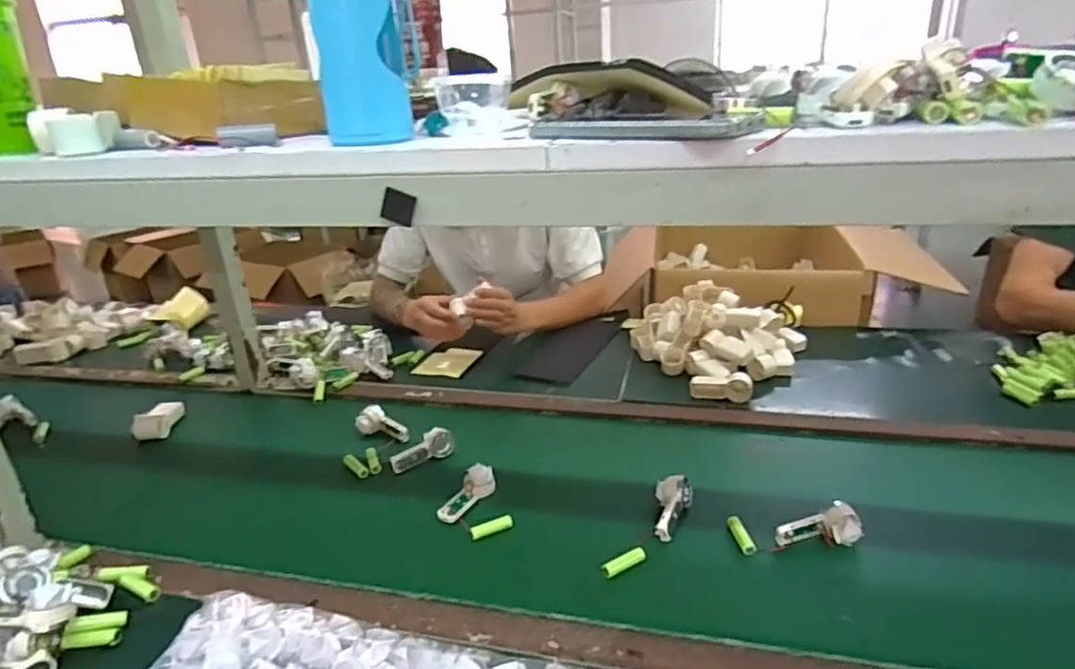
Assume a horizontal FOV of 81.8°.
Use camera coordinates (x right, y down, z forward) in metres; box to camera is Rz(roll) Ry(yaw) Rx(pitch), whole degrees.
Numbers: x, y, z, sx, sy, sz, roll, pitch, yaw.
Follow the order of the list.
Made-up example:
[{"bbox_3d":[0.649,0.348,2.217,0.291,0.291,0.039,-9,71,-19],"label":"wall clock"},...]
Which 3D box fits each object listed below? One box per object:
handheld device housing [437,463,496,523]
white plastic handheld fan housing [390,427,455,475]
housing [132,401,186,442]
[{"bbox_3d":[-0.088,0.199,0.783,0.040,0.031,0.086,8,26,25],"label":"handheld device housing"},{"bbox_3d":[-0.165,0.163,0.887,0.092,0.031,0.035,-17,27,-29],"label":"white plastic handheld fan housing"},{"bbox_3d":[-0.621,0.140,1.018,0.053,0.033,0.085,-4,24,-2],"label":"housing"}]

